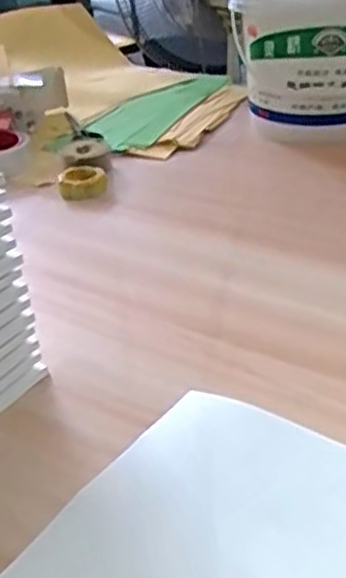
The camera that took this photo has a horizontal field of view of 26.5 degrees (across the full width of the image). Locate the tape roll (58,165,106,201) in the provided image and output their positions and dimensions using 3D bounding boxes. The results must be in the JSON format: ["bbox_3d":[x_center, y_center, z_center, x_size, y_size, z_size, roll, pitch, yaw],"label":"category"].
[{"bbox_3d":[-0.127,-0.147,1.033,0.065,0.034,0.063,-3,31,2],"label":"tape roll"}]

